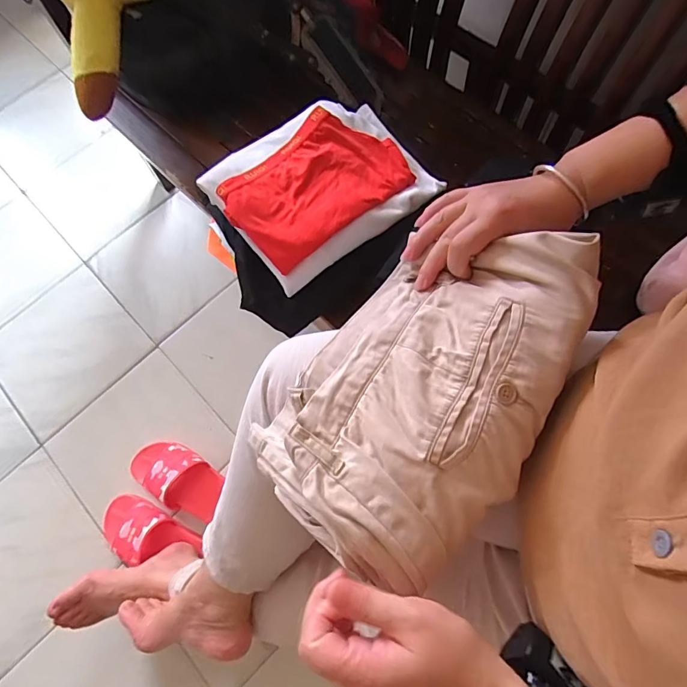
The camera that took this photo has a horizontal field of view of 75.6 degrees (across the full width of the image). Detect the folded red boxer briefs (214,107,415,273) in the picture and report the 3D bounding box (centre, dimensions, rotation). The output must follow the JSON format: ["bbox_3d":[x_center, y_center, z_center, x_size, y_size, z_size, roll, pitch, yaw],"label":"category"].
[{"bbox_3d":[-0.030,-0.203,0.553,0.228,0.045,0.138,-44,74,-12],"label":"folded red boxer briefs"}]

